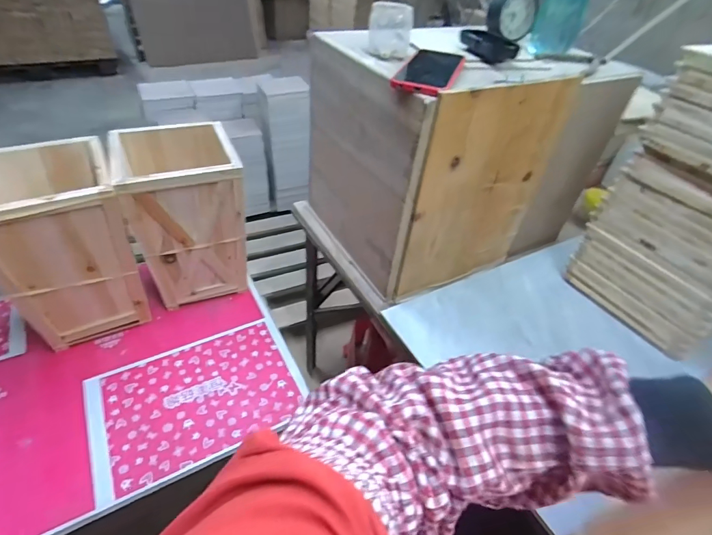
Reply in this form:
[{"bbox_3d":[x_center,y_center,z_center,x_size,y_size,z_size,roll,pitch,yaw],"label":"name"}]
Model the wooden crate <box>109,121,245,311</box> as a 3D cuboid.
[{"bbox_3d":[-0.410,-0.120,0.973,0.239,0.356,0.256,-17,47,-24],"label":"wooden crate"}]

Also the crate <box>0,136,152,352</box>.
[{"bbox_3d":[-0.615,-0.031,0.866,0.242,0.388,0.222,-18,47,-26],"label":"crate"}]

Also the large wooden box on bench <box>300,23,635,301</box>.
[{"bbox_3d":[0.189,-0.227,0.791,0.498,0.358,0.329,-17,46,-24],"label":"large wooden box on bench"}]

